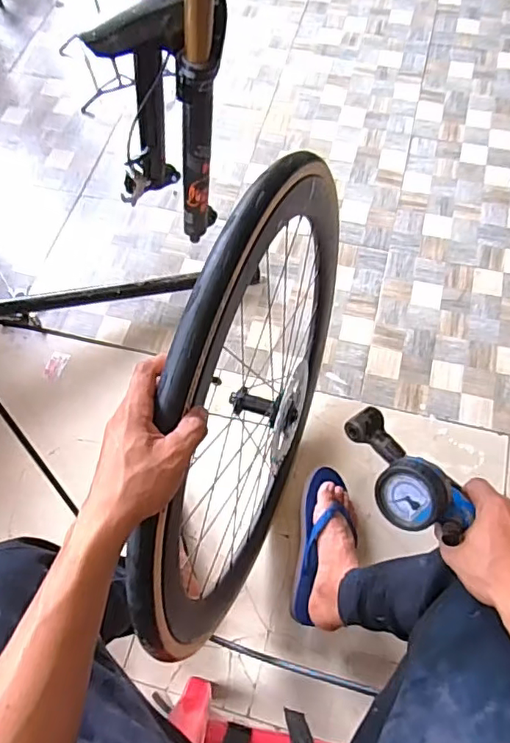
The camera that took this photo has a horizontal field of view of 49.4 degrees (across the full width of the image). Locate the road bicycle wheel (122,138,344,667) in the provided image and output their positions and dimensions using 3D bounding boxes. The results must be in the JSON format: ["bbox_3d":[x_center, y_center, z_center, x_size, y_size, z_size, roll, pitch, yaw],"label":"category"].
[{"bbox_3d":[0.010,0.050,0.762,0.100,0.645,0.628,15,66,8],"label":"road bicycle wheel"}]

